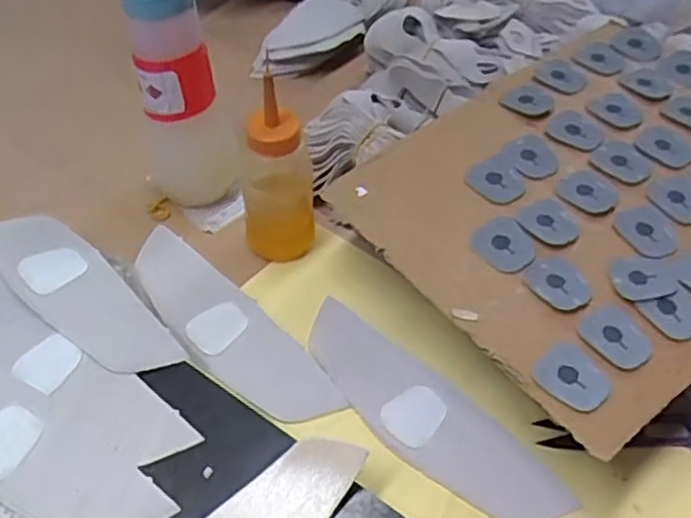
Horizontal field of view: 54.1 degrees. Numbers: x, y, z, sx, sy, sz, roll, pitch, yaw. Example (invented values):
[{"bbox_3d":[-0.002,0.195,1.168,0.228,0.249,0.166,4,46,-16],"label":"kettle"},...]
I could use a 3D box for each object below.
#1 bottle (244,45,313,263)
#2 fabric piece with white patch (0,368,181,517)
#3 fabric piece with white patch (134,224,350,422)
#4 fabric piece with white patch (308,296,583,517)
[{"bbox_3d":[-0.046,-0.052,0.462,0.036,0.130,0.042,30,55,22],"label":"bottle"},{"bbox_3d":[-0.194,0.098,0.386,0.211,0.011,0.054,26,54,20],"label":"fabric piece with white patch"},{"bbox_3d":[-0.085,0.043,0.466,0.056,0.004,0.198,-36,58,-27],"label":"fabric piece with white patch"},{"bbox_3d":[0.047,0.096,0.424,0.193,0.008,0.058,38,59,24],"label":"fabric piece with white patch"}]

